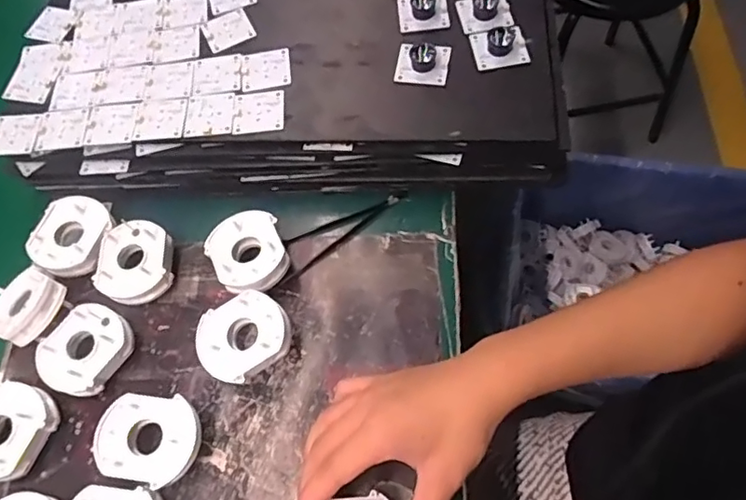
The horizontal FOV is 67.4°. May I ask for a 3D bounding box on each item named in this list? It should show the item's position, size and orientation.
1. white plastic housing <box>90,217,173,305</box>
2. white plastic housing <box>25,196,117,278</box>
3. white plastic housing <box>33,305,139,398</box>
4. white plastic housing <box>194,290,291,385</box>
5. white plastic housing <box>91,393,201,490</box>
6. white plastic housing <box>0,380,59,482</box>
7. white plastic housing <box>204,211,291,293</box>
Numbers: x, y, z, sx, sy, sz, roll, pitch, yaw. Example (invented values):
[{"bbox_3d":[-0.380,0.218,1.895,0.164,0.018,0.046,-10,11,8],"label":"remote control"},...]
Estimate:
[{"bbox_3d":[-0.203,0.009,0.481,0.061,0.025,0.067,-2,65,5],"label":"white plastic housing"},{"bbox_3d":[-0.264,-0.013,0.488,0.063,0.018,0.070,10,67,11],"label":"white plastic housing"},{"bbox_3d":[-0.233,0.081,0.455,0.056,0.027,0.070,19,69,14],"label":"white plastic housing"},{"bbox_3d":[-0.100,0.072,0.444,0.073,0.038,0.063,-21,66,-4],"label":"white plastic housing"},{"bbox_3d":[-0.164,0.141,0.418,0.069,0.035,0.062,12,67,12],"label":"white plastic housing"},{"bbox_3d":[-0.280,0.138,0.428,0.058,0.023,0.069,21,69,15],"label":"white plastic housing"},{"bbox_3d":[-0.103,0.006,0.473,0.061,0.036,0.063,-2,65,5],"label":"white plastic housing"}]

